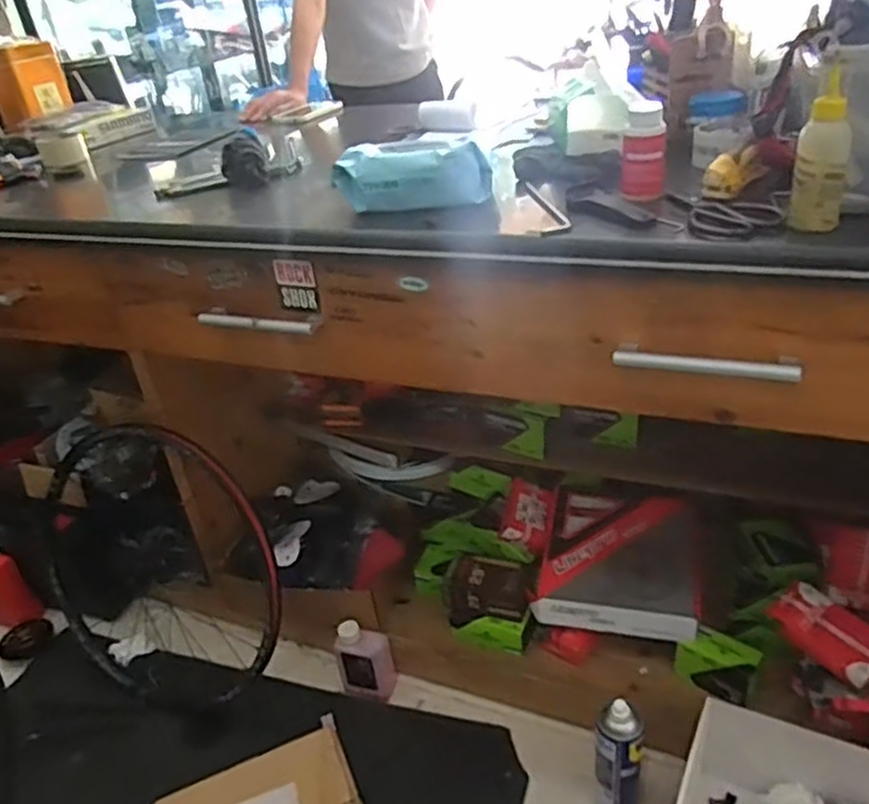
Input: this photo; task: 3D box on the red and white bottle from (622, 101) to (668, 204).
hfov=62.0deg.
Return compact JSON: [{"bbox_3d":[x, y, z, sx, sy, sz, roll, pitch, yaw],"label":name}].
[{"bbox_3d":[0.226,-0.267,0.775,0.040,0.093,0.035,-2,31,7],"label":"red and white bottle"}]

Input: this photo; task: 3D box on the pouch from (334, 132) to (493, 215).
[{"bbox_3d":[-0.027,-0.274,0.861,0.183,0.071,0.080,-5,31,3],"label":"pouch"}]

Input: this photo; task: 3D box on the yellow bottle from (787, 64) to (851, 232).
[{"bbox_3d":[0.348,-0.222,0.650,0.042,0.127,0.034,9,34,24],"label":"yellow bottle"}]

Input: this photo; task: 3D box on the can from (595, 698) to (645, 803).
[{"bbox_3d":[0.256,0.511,1.011,0.060,0.229,0.055,-5,31,3],"label":"can"}]

